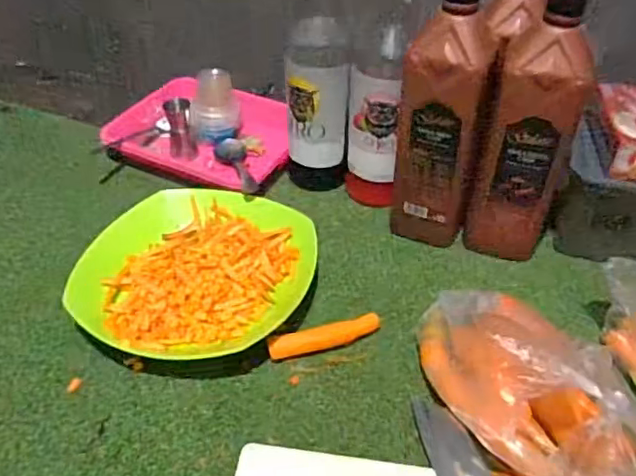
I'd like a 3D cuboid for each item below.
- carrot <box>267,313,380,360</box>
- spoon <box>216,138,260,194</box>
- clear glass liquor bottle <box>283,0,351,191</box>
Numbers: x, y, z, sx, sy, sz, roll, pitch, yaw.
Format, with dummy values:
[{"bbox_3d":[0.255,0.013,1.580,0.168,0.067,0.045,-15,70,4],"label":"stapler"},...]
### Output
[{"bbox_3d":[0.006,0.087,0.516,0.101,0.017,0.016,-14,45,-16],"label":"carrot"},{"bbox_3d":[-0.096,-0.084,0.691,0.038,0.024,0.152,-9,27,-11],"label":"spoon"},{"bbox_3d":[0.000,-0.177,0.616,0.067,0.274,0.061,0,43,-2],"label":"clear glass liquor bottle"}]

